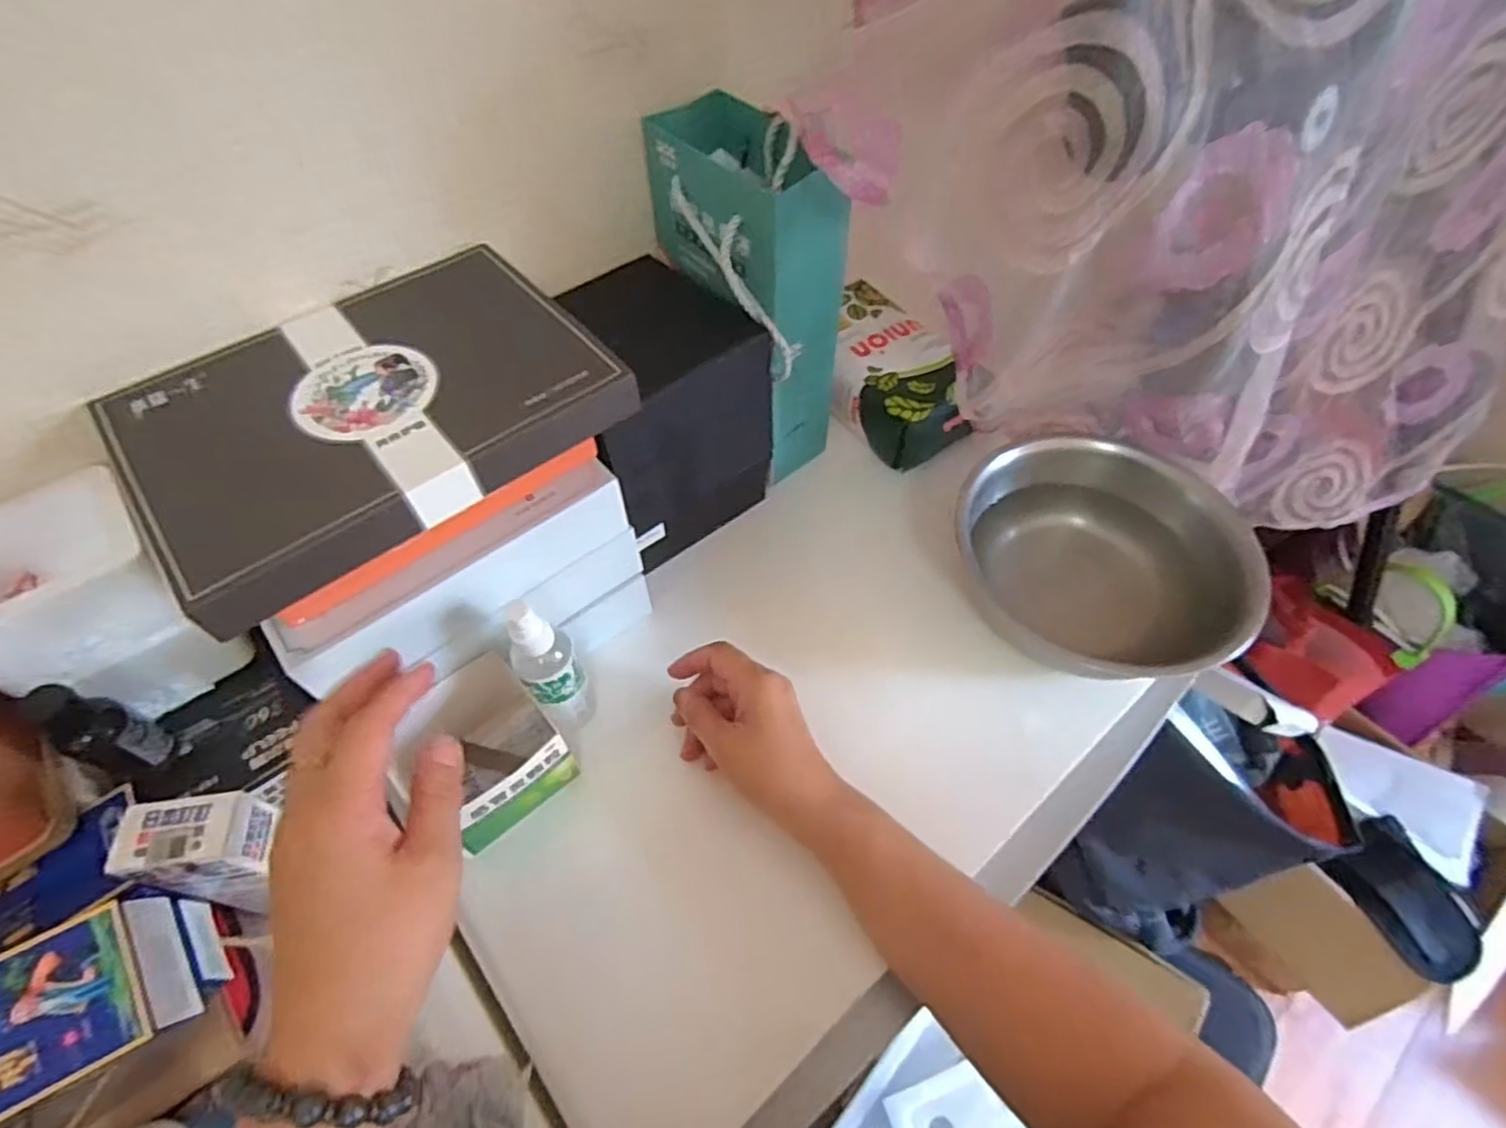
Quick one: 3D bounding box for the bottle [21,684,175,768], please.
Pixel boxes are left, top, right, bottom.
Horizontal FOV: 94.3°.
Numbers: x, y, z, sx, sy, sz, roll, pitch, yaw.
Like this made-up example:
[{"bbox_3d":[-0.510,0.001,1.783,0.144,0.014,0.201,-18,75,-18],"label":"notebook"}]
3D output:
[{"bbox_3d":[-0.332,0.082,0.352,0.034,0.080,0.028,20,58,14],"label":"bottle"}]

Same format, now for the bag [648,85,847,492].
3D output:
[{"bbox_3d":[-0.003,-0.200,0.545,0.084,0.237,0.152,-33,61,-20],"label":"bag"}]

